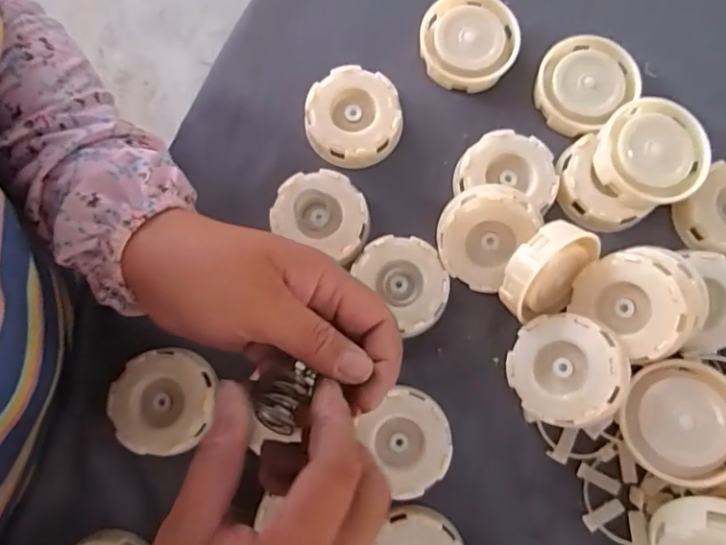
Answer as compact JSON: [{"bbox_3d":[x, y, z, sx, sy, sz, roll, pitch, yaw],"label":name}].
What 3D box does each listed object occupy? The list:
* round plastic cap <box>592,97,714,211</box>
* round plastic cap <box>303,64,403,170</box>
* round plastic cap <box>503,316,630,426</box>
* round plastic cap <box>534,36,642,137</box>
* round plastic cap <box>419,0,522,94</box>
[{"bbox_3d":[0.183,-0.075,0.342,0.065,0.029,0.062,0,79,1],"label":"round plastic cap"},{"bbox_3d":[-0.006,-0.107,0.372,0.064,0.020,0.063,0,79,1],"label":"round plastic cap"},{"bbox_3d":[0.122,0.059,0.322,0.064,0.020,0.063,-10,72,34],"label":"round plastic cap"},{"bbox_3d":[0.154,-0.132,0.371,0.068,0.017,0.061,-40,81,-6],"label":"round plastic cap"},{"bbox_3d":[0.074,-0.162,0.385,0.066,0.027,0.064,0,79,1],"label":"round plastic cap"}]

